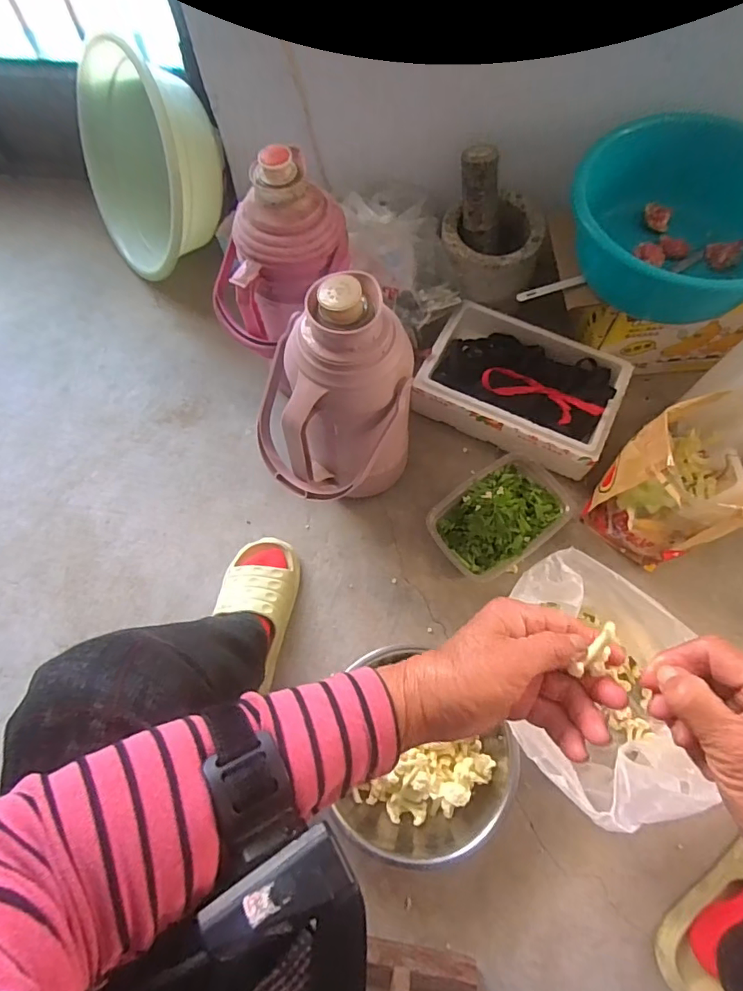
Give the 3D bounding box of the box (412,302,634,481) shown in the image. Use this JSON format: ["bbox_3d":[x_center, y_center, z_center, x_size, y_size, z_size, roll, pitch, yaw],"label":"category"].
[{"bbox_3d":[0.244,-0.175,0.853,0.308,0.076,0.214,27,71,12],"label":"box"}]

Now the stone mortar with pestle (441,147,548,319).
[{"bbox_3d":[0.201,-0.430,0.841,0.163,0.194,0.151,9,69,5],"label":"stone mortar with pestle"}]

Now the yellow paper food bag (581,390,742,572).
[{"bbox_3d":[0.446,-0.016,0.718,0.206,0.210,0.165,-29,70,-10],"label":"yellow paper food bag"}]

